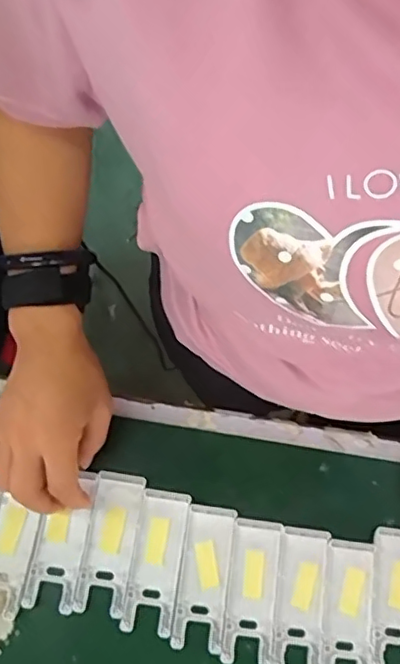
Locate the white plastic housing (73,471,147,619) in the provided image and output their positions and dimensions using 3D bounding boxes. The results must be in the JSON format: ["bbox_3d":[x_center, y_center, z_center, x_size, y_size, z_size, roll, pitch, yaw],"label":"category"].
[{"bbox_3d":[-0.072,0.167,0.471,0.039,0.012,0.103,9,76,1],"label":"white plastic housing"}]

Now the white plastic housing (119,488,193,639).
[{"bbox_3d":[-0.034,0.181,0.468,0.036,0.009,0.104,10,72,1],"label":"white plastic housing"}]

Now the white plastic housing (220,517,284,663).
[{"bbox_3d":[0.041,0.204,0.466,0.038,0.011,0.103,8,72,1],"label":"white plastic housing"}]

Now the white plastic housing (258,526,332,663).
[{"bbox_3d":[0.077,0.211,0.465,0.041,0.011,0.104,15,72,3],"label":"white plastic housing"}]

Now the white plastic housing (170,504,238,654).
[{"bbox_3d":[0.004,0.193,0.467,0.038,0.011,0.103,9,72,1],"label":"white plastic housing"}]

